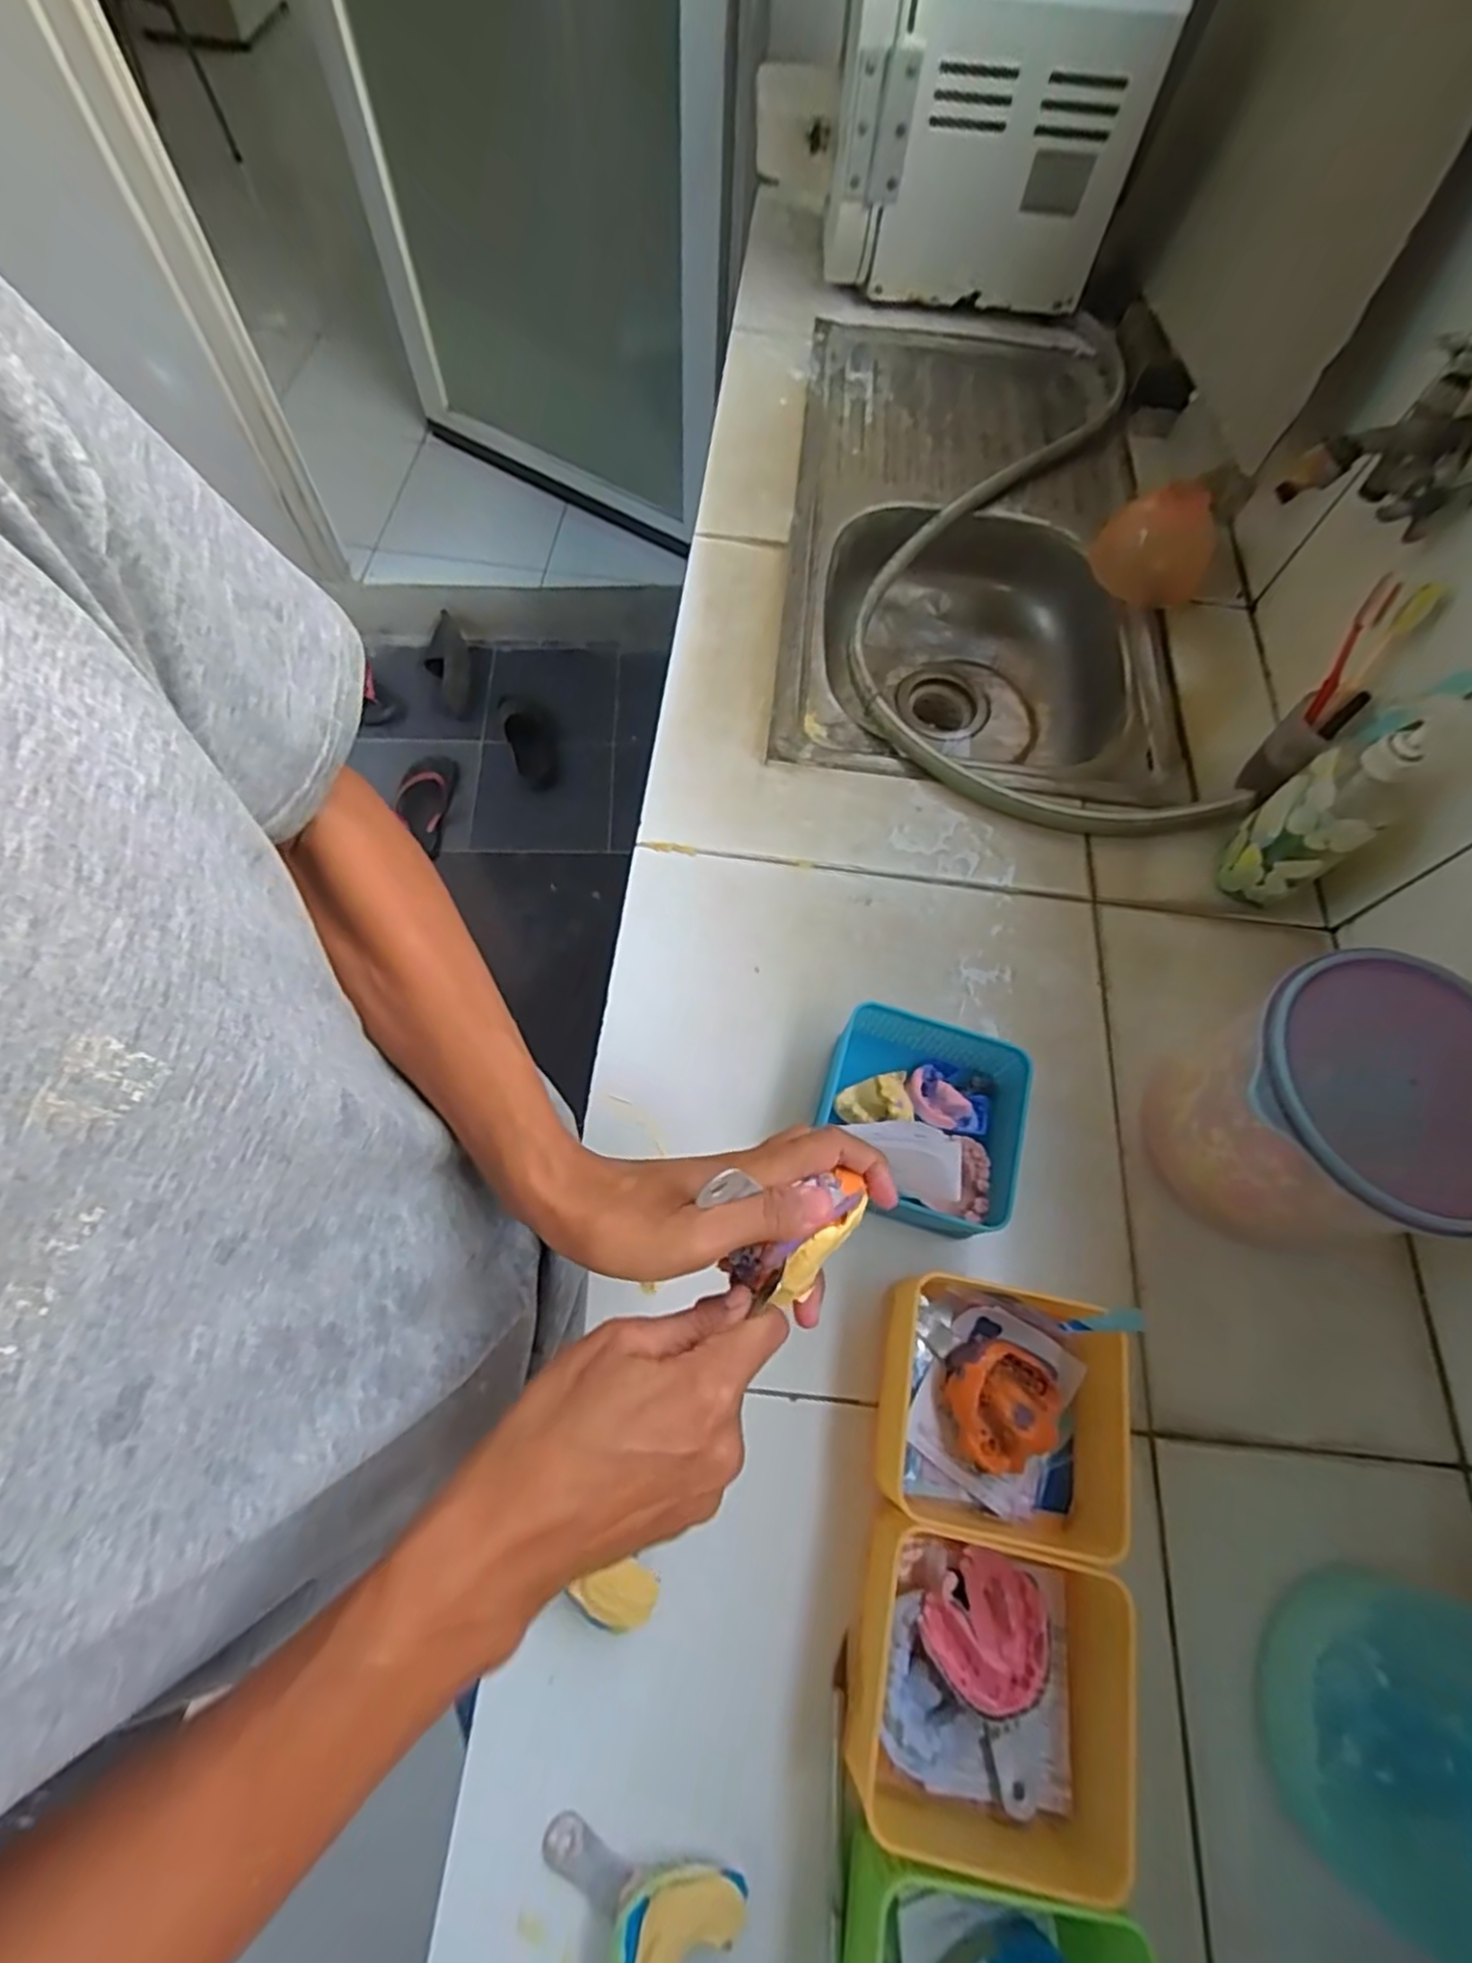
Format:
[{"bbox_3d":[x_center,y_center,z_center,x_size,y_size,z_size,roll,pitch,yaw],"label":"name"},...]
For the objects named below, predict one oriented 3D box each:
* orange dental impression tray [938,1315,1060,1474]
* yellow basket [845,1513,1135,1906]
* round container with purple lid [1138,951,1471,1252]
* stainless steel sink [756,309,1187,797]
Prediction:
[{"bbox_3d":[0.165,0.261,0.467,0.072,0.024,0.072,-40,74,-18],"label":"orange dental impression tray"},{"bbox_3d":[0.144,0.380,0.410,0.152,0.067,0.134,13,66,3],"label":"yellow basket"},{"bbox_3d":[0.382,0.087,0.501,0.148,0.166,0.149,1,66,-3],"label":"round container with purple lid"},{"bbox_3d":[0.259,-0.496,0.904,0.394,0.150,0.750,6,66,0],"label":"stainless steel sink"}]

